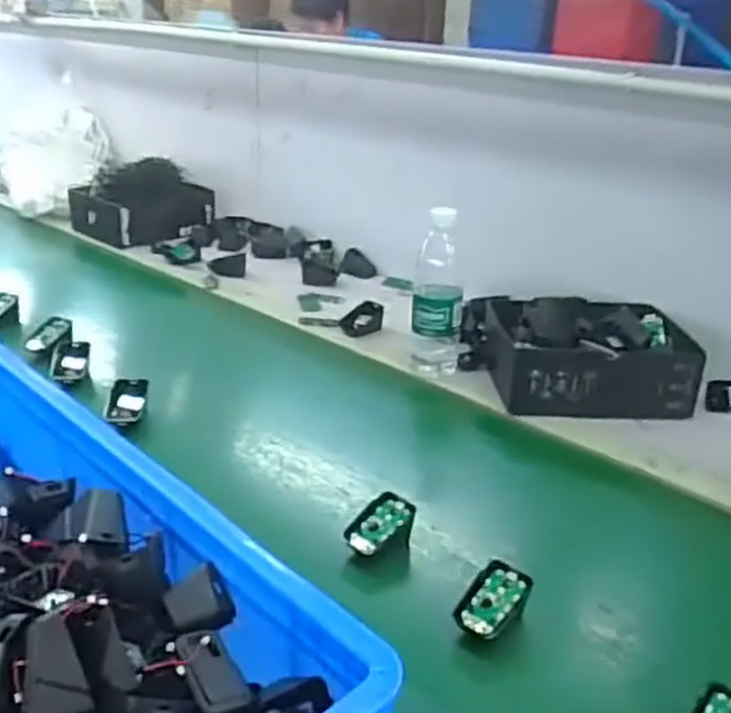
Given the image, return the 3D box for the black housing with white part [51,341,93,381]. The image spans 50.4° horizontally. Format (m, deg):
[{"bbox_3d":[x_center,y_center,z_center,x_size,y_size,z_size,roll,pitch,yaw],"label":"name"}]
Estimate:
[{"bbox_3d":[-0.392,0.007,1.035,0.046,0.018,0.064,5,52,-18],"label":"black housing with white part"}]

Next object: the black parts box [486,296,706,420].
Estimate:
[{"bbox_3d":[0.298,-0.006,1.035,0.253,0.088,0.204,2,26,-1],"label":"black parts box"}]

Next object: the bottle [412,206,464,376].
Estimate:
[{"bbox_3d":[0.098,-0.086,1.019,0.066,0.210,0.078,5,26,6],"label":"bottle"}]

